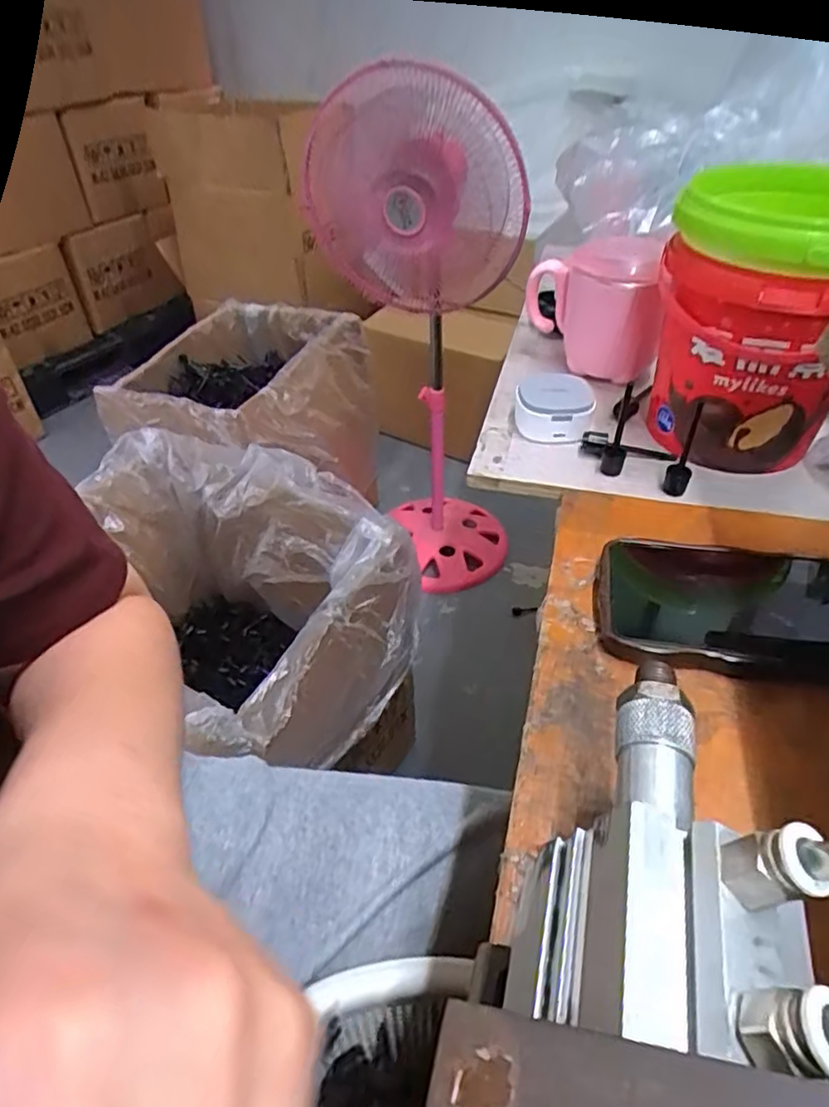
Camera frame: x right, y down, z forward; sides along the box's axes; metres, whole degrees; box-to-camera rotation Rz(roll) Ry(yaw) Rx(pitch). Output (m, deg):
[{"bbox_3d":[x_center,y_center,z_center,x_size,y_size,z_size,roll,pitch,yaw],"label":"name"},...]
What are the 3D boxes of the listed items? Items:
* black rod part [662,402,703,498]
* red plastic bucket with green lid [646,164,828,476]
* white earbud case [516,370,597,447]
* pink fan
[{"bbox_3d":[0.164,-0.061,0.394,0.014,0.057,0.019,11,43,14],"label":"black rod part"},{"bbox_3d":[0.218,-0.142,0.408,0.126,0.154,0.126,18,45,21],"label":"red plastic bucket with green lid"},{"bbox_3d":[0.101,-0.106,0.469,0.053,0.031,0.062,8,43,11],"label":"white earbud case"},{"bbox_3d":[0.012,-0.326,1.156,0.319,0.851,0.237,-6,42,-5],"label":"pink fan"}]

